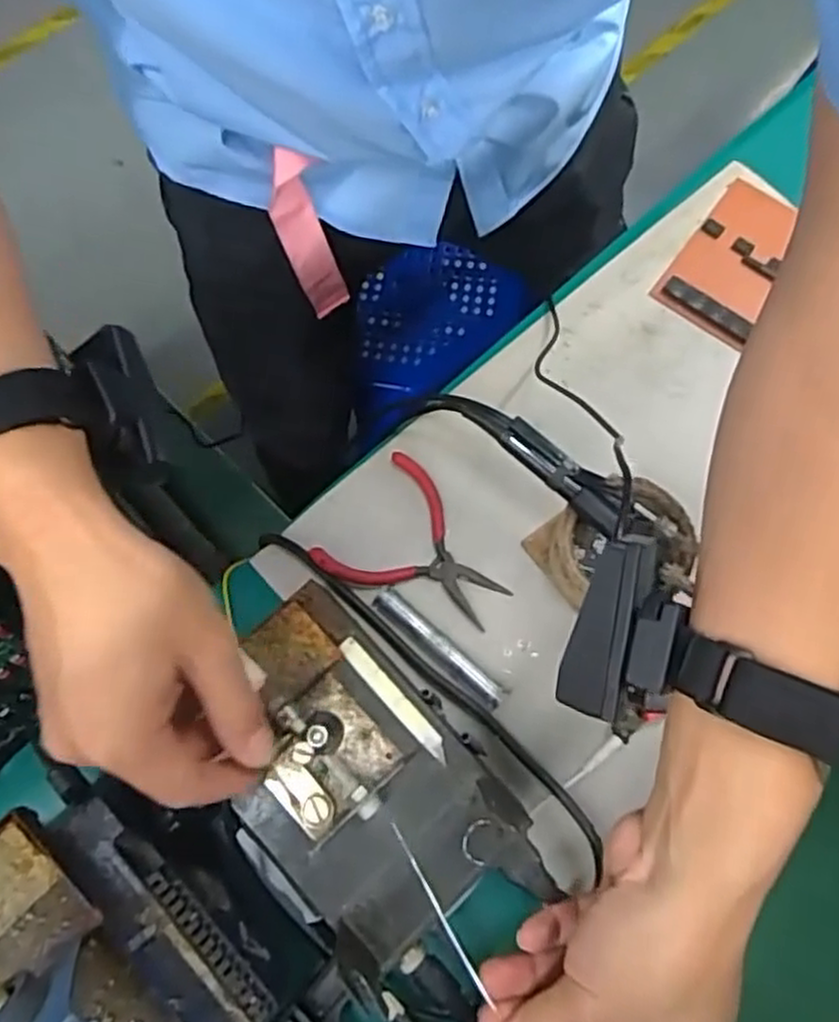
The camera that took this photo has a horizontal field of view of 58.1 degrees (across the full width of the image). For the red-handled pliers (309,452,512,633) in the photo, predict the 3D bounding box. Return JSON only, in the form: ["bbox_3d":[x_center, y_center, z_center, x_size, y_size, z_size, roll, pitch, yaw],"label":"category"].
[{"bbox_3d":[0.001,0.030,0.496,0.117,0.016,0.096,39,76,11],"label":"red-handled pliers"}]

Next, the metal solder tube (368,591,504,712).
[{"bbox_3d":[0.011,0.087,0.478,0.100,0.016,0.018,40,76,11],"label":"metal solder tube"}]

